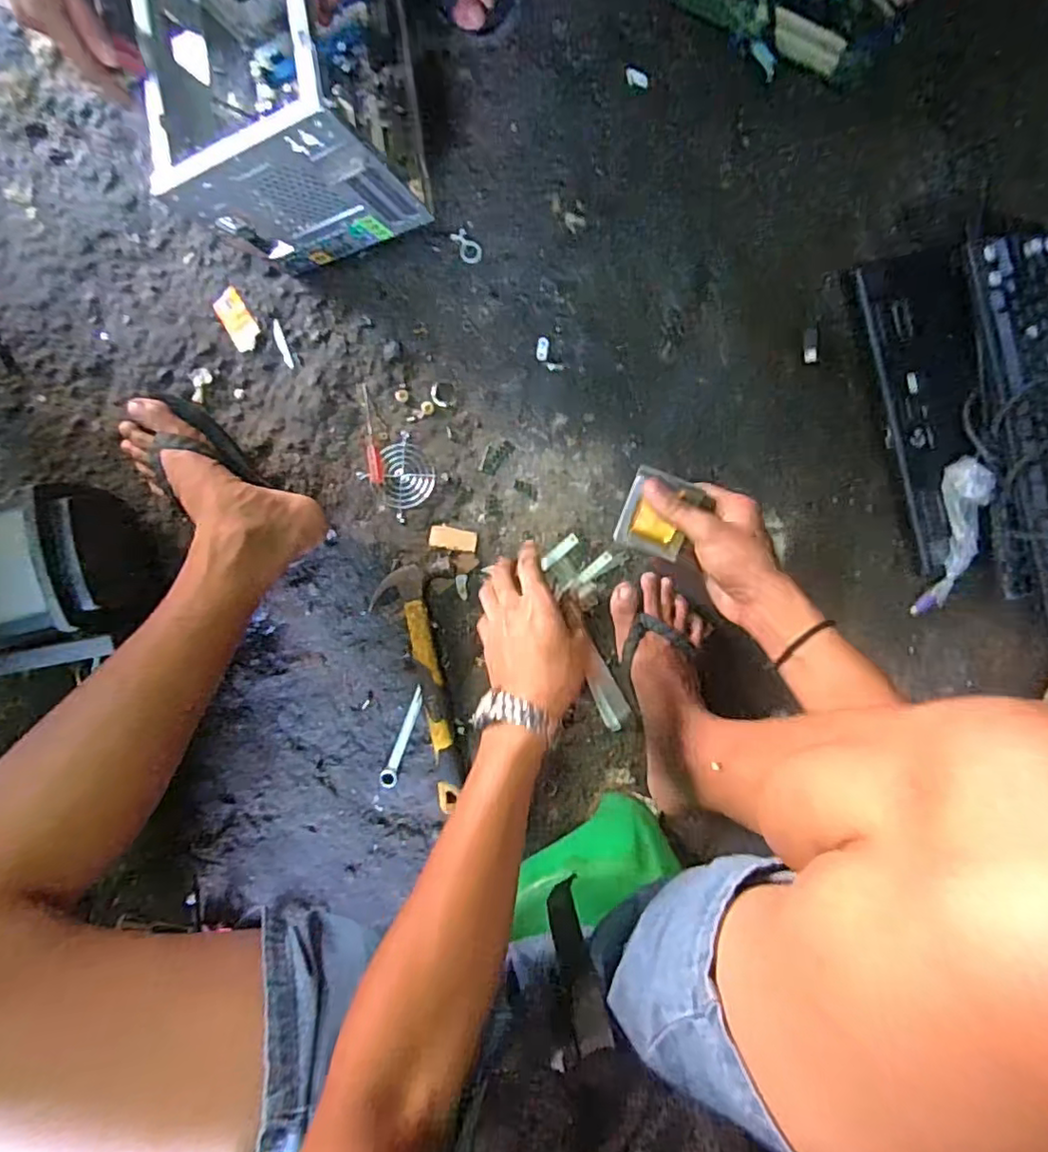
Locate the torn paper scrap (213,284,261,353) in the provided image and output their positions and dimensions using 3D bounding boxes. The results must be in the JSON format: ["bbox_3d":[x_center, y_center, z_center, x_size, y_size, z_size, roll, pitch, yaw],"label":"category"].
[{"bbox_3d":[-0.328,-0.292,0.692,0.035,0.007,0.067,-30,93,1],"label":"torn paper scrap"}]

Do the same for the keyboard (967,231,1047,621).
[{"bbox_3d":[0.542,-0.140,0.623,0.125,0.041,0.429,-9,88,-3],"label":"keyboard"}]

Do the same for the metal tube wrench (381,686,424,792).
[{"bbox_3d":[-0.137,0.183,0.688,0.017,0.014,0.120,20,89,-1],"label":"metal tube wrench"}]

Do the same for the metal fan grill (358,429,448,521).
[{"bbox_3d":[-0.137,-0.113,0.688,0.073,0.006,0.073,-43,91,-2],"label":"metal fan grill"}]

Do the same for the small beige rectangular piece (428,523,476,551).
[{"bbox_3d":[-0.080,-0.043,0.686,0.053,0.005,0.025,9,89,-2],"label":"small beige rectangular piece"}]

